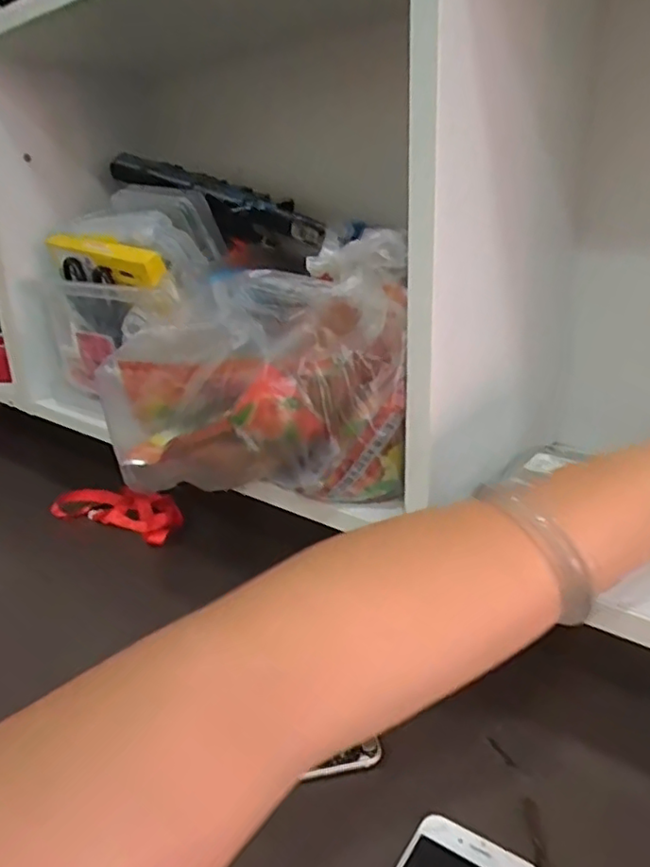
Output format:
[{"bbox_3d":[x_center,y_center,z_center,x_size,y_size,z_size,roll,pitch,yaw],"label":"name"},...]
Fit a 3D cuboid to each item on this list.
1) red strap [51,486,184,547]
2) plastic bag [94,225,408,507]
[{"bbox_3d":[-0.224,0.083,0.701,0.155,0.031,0.072,11,28,26],"label":"red strap"},{"bbox_3d":[-0.052,-0.038,0.423,0.222,0.151,0.093,4,25,11],"label":"plastic bag"}]

